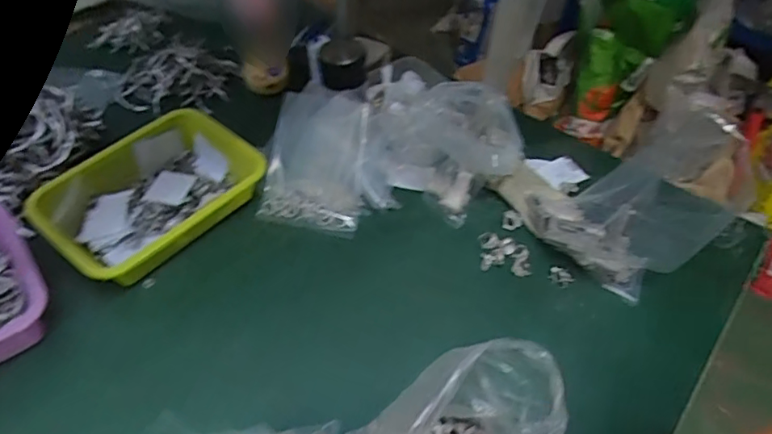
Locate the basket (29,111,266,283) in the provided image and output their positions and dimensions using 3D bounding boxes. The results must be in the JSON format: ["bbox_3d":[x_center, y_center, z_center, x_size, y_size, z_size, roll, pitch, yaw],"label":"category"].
[{"bbox_3d":[-0.323,-0.032,0.742,0.184,0.067,0.271,36,56,23],"label":"basket"}]

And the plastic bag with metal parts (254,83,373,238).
[{"bbox_3d":[-0.105,-0.087,0.778,0.151,0.203,0.044,9,6,17],"label":"plastic bag with metal parts"}]

